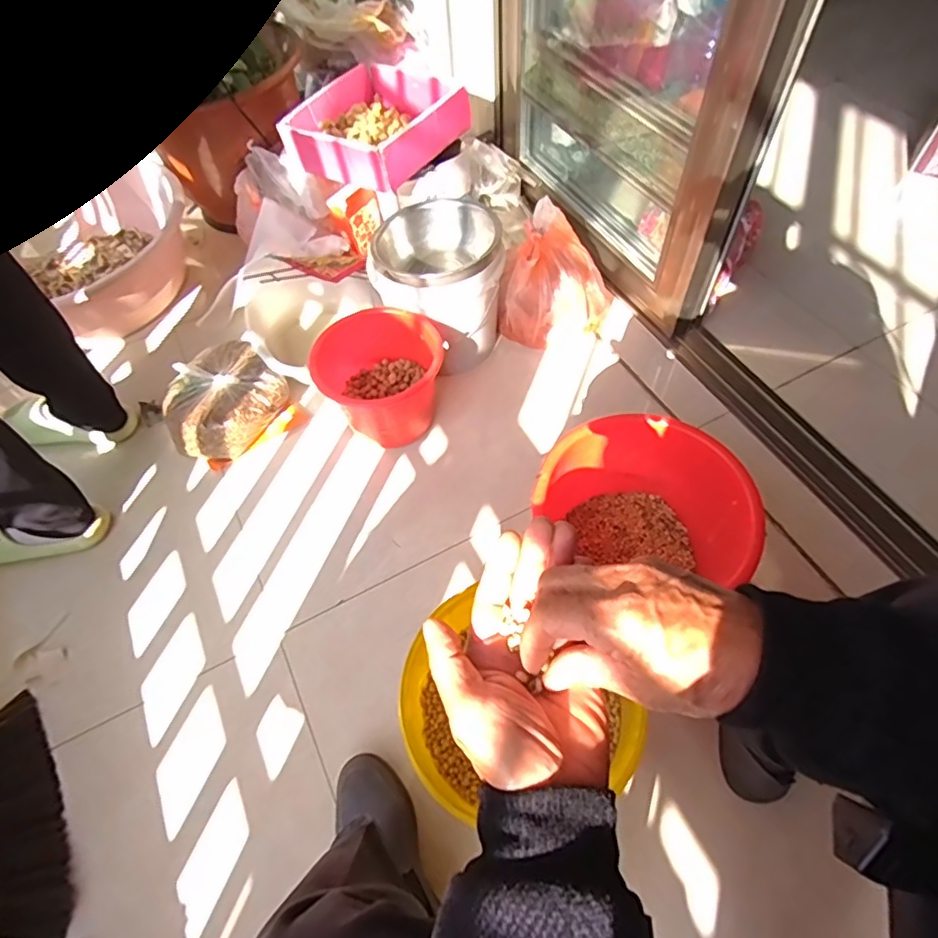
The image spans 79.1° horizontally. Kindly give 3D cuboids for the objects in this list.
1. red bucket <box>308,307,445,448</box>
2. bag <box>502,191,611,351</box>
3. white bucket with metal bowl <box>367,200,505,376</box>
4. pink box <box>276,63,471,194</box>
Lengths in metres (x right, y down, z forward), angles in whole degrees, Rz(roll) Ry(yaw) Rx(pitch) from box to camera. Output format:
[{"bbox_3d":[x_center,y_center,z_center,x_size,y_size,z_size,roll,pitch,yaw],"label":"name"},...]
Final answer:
[{"bbox_3d":[-0.155,-0.160,1.027,0.219,0.152,0.202,-1,58,2],"label":"red bucket"},{"bbox_3d":[0.170,-0.364,1.114,0.192,0.197,0.174,23,62,17],"label":"bag"},{"bbox_3d":[-0.049,-0.346,1.082,0.211,0.229,0.217,-1,58,2],"label":"white bucket with metal bowl"},{"bbox_3d":[-0.195,-0.736,1.199,0.319,0.090,0.310,28,63,19],"label":"pink box"}]

